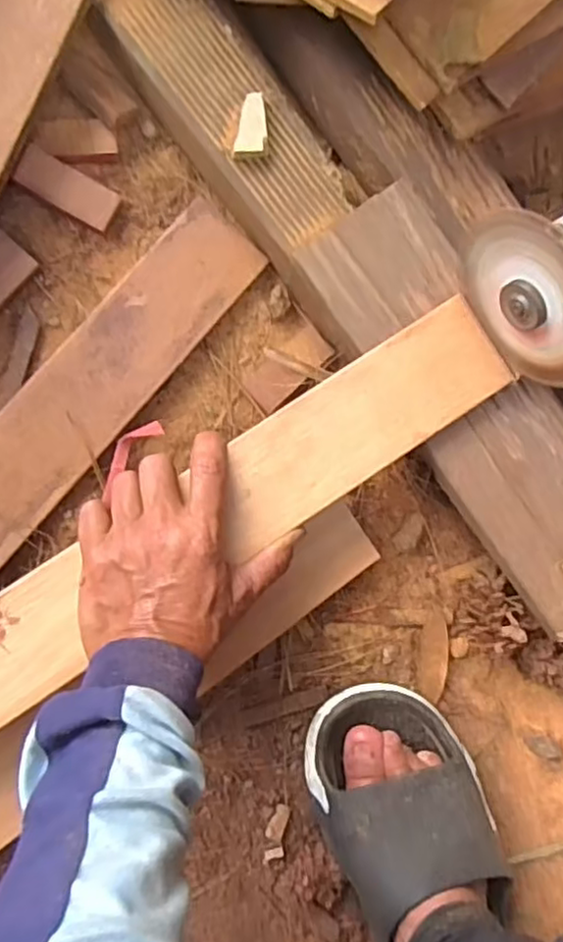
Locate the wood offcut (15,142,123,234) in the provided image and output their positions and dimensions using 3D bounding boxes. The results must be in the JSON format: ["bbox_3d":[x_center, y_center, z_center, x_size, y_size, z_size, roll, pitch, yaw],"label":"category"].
[{"bbox_3d":[-0.140,-0.185,0.434,0.064,0.009,0.028,26,82,-21],"label":"wood offcut"}]

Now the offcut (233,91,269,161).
[{"bbox_3d":[-0.018,-0.219,0.419,0.021,0.008,0.040,6,97,-8],"label":"offcut"}]

